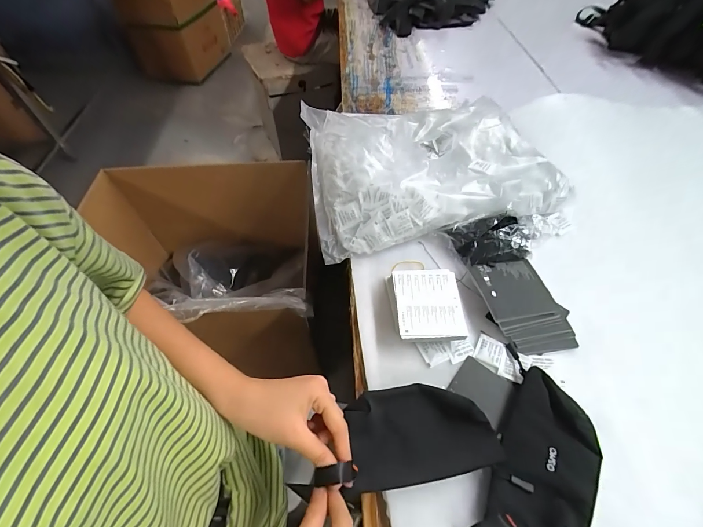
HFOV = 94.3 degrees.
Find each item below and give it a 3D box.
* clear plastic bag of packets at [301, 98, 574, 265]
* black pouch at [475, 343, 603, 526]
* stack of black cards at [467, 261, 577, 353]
[{"bbox_3d":[0.147,-0.203,0.641,0.456,0.075,0.363,-8,54,-6],"label":"clear plastic bag of packets"},{"bbox_3d":[0.220,0.220,0.379,0.107,0.035,0.220,21,56,15],"label":"black pouch"},{"bbox_3d":[0.254,0.061,0.488,0.106,0.034,0.143,-9,54,-7],"label":"stack of black cards"}]

